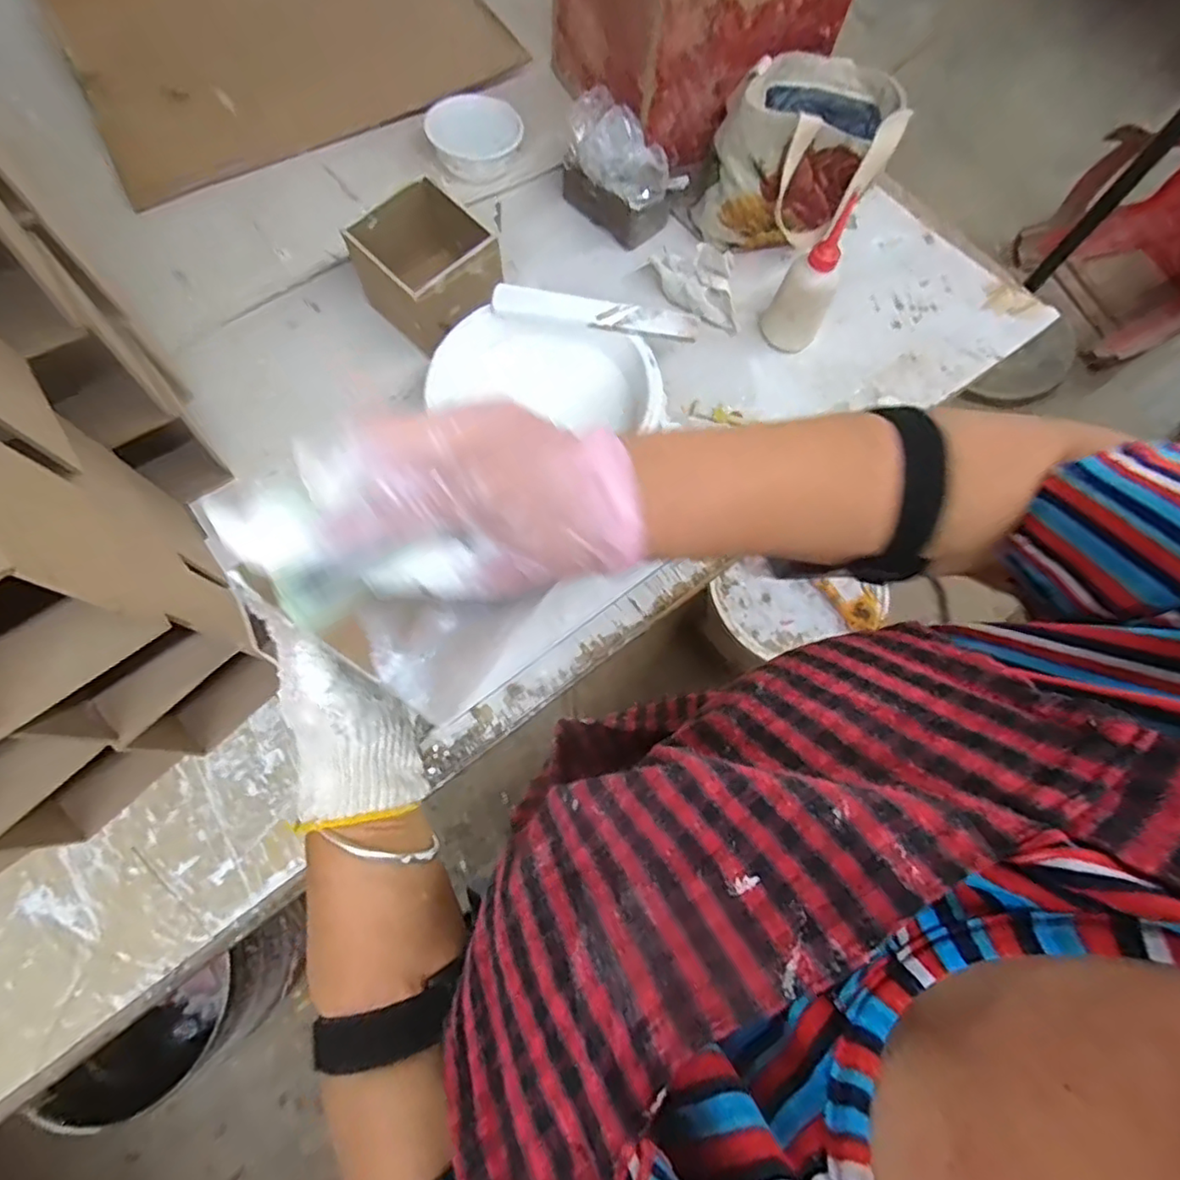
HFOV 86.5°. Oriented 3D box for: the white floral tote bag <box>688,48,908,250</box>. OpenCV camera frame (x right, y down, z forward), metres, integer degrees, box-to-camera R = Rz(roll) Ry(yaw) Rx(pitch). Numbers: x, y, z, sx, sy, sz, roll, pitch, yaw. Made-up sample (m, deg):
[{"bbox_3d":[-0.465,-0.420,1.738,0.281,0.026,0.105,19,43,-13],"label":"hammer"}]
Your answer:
[{"bbox_3d":[0.242,-0.502,0.731,0.182,0.154,0.179,27,73,6],"label":"white floral tote bag"}]

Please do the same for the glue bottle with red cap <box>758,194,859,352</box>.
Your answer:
[{"bbox_3d":[0.229,-0.319,0.671,0.051,0.161,0.065,8,72,0],"label":"glue bottle with red cap"}]

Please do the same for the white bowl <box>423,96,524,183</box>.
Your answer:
[{"bbox_3d":[-0.142,-0.549,0.759,0.102,0.035,0.102,1,72,-2],"label":"white bowl"}]

